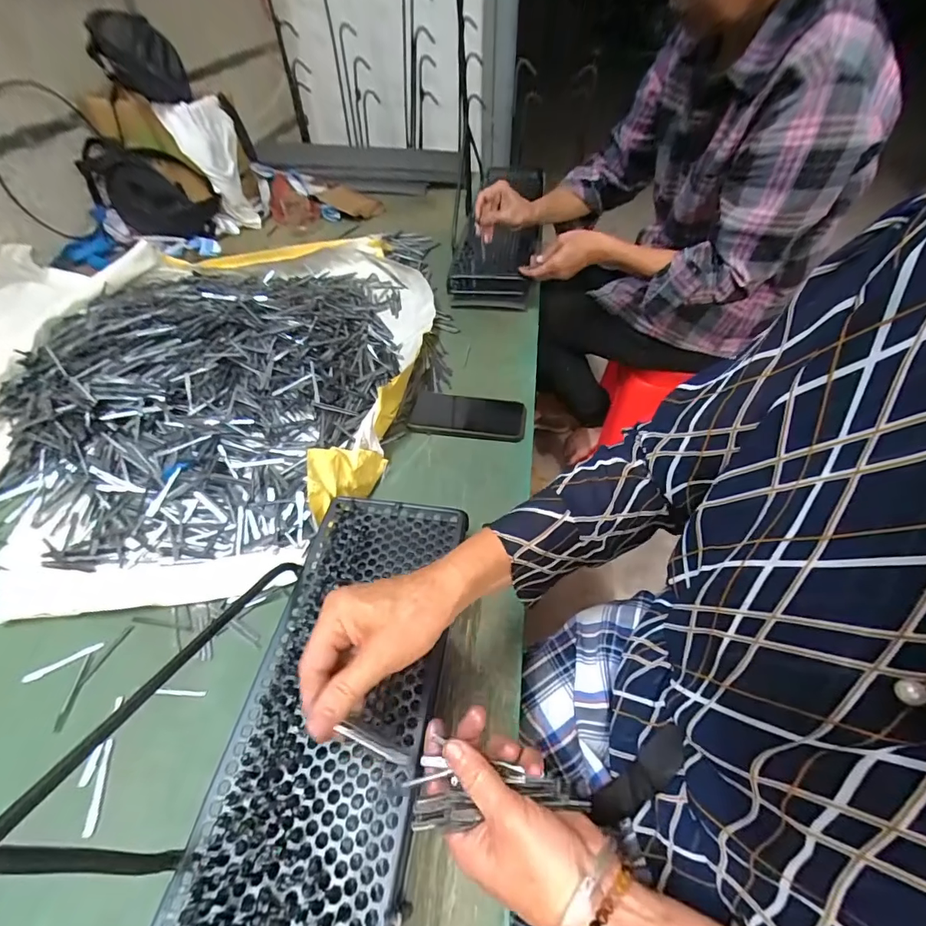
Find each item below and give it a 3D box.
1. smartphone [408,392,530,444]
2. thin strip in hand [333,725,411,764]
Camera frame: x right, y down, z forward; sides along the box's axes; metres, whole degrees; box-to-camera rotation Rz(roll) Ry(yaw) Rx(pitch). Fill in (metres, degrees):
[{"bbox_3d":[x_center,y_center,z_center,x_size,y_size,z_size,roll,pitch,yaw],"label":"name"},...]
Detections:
[{"bbox_3d":[0.006,-0.069,0.649,0.165,0.014,0.080,6,50,6],"label":"smartphone"},{"bbox_3d":[-0.058,0.185,0.294,0.055,0.005,0.007,37,51,-17],"label":"thin strip in hand"}]

